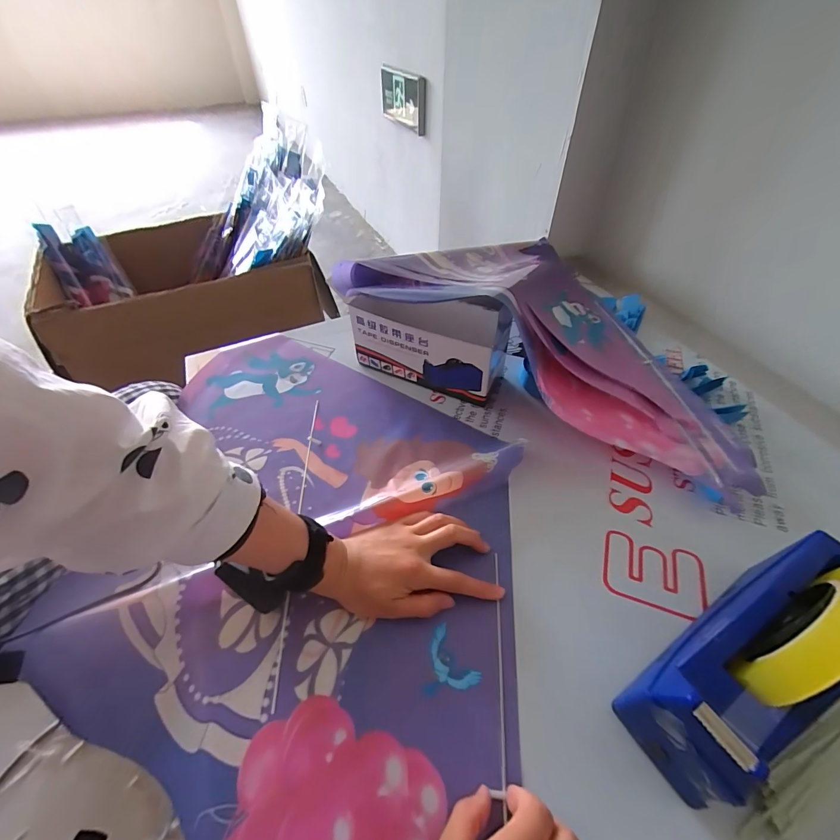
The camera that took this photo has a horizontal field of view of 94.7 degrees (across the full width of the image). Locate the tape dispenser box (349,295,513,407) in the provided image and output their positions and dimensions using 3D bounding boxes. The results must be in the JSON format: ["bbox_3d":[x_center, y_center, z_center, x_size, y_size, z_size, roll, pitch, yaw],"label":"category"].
[{"bbox_3d":[0.012,-0.111,0.544,0.206,0.116,0.087,21,52,18],"label":"tape dispenser box"}]

